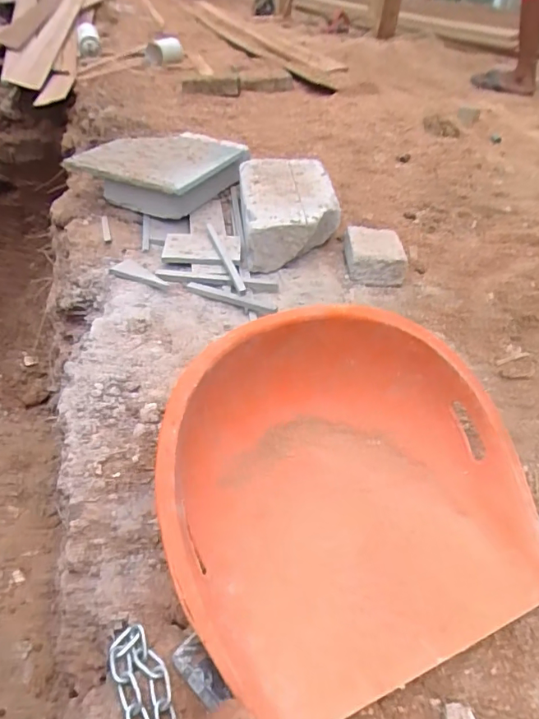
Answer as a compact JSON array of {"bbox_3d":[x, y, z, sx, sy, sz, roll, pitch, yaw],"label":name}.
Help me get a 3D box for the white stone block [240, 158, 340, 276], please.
[{"bbox_3d":[0.038,-0.333,1.081,0.202,0.106,0.343,1,46,-7],"label":"white stone block"}]

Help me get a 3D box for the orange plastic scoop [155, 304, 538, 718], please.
[{"bbox_3d":[0.097,0.136,0.577,0.428,0.190,0.369,-18,47,-17],"label":"orange plastic scoop"}]

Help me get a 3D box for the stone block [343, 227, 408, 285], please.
[{"bbox_3d":[0.204,-0.207,0.993,0.109,0.064,0.155,1,38,-6],"label":"stone block"}]

